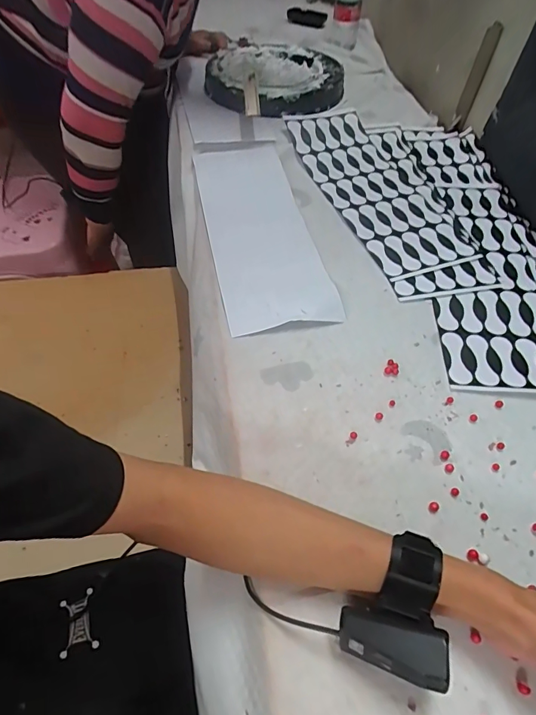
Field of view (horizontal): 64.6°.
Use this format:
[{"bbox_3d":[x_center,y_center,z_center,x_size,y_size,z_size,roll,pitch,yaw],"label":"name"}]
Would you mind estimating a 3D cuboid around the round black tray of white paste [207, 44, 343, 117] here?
[{"bbox_3d":[0.008,-0.573,0.870,0.286,0.055,0.272,1,52,-1],"label":"round black tray of white paste"}]

